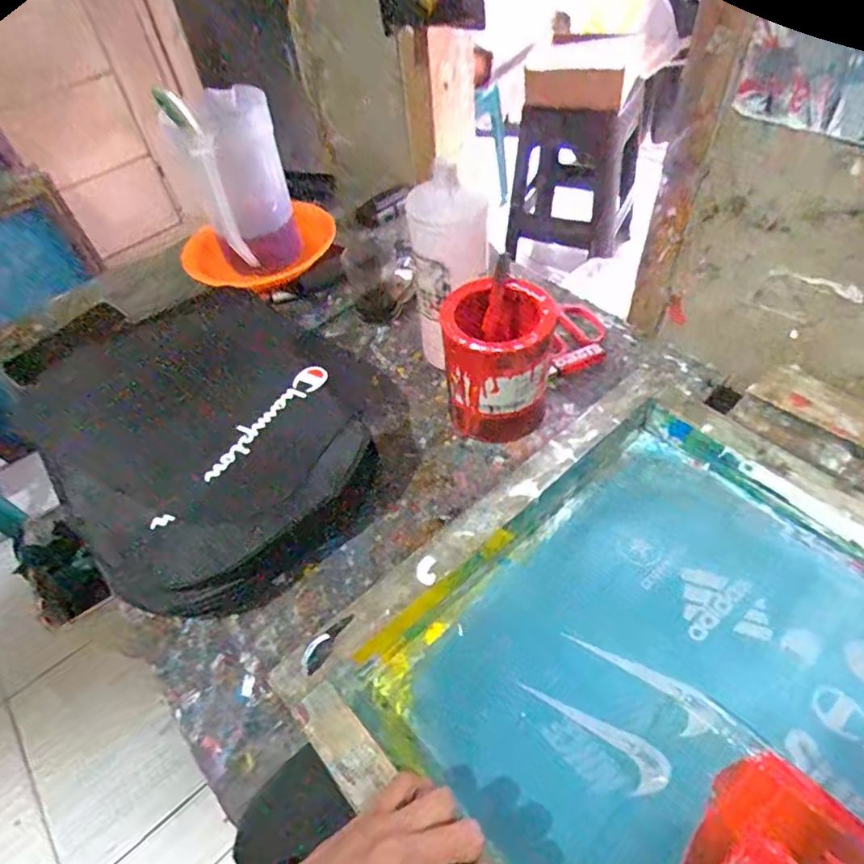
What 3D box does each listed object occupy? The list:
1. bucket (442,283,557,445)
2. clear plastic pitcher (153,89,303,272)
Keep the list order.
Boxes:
[{"bbox_3d":[0.069,-0.066,0.576,0.104,0.150,0.100,-3,49,3],"label":"bucket"},{"bbox_3d":[-0.260,-0.328,0.763,0.127,0.254,0.105,-17,50,-9],"label":"clear plastic pitcher"}]

